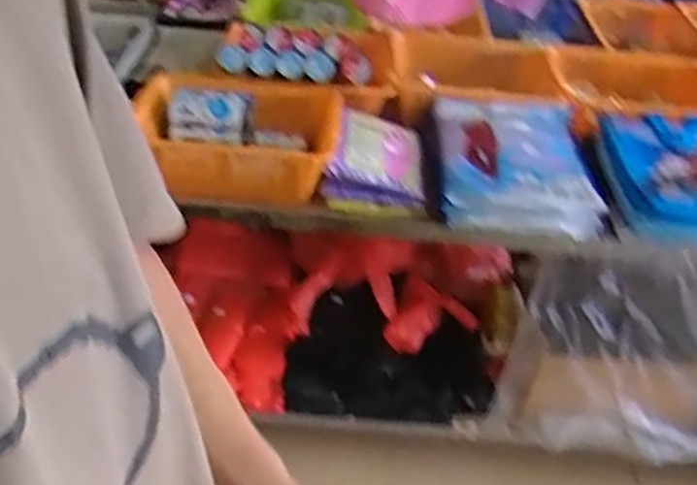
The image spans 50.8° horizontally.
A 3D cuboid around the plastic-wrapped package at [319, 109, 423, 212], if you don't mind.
[{"bbox_3d":[0.061,-0.171,1.406,0.176,0.087,0.279,10,38,5],"label":"plastic-wrapped package"}]

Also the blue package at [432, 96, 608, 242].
[{"bbox_3d":[0.315,-0.154,1.433,0.292,0.066,0.403,4,38,-3],"label":"blue package"}]

